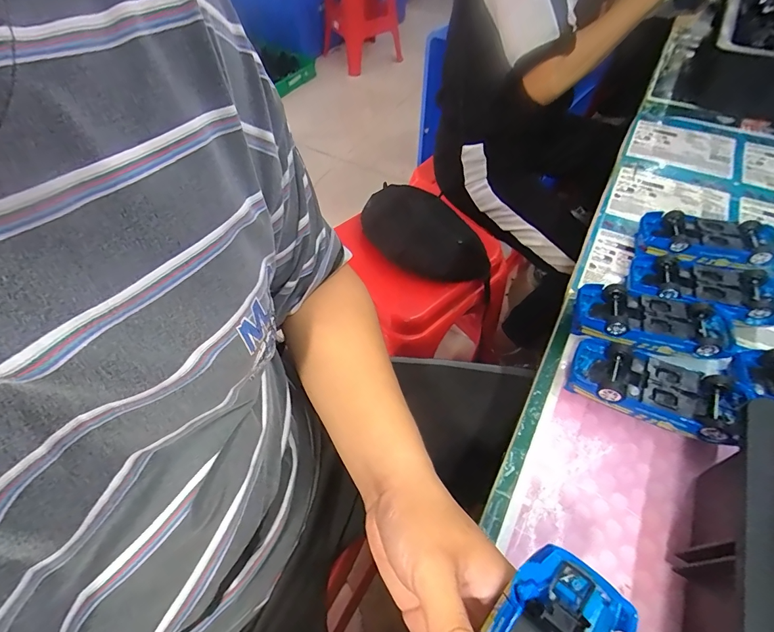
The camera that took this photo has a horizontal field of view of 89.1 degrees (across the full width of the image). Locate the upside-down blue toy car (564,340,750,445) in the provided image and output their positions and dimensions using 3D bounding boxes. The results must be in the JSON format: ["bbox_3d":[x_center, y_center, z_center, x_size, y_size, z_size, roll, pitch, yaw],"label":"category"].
[{"bbox_3d":[0.223,0.064,0.335,0.126,0.040,0.057,22,62,14],"label":"upside-down blue toy car"}]

